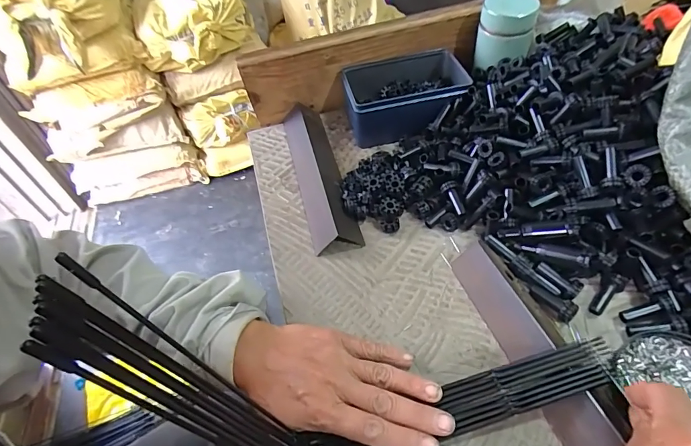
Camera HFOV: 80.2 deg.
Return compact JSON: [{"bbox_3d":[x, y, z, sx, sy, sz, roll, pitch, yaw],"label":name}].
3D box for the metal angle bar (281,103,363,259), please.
[{"bbox_3d":[-0.034,-0.066,0.473,0.050,0.029,0.238,-14,48,-6],"label":"metal angle bar"}]

